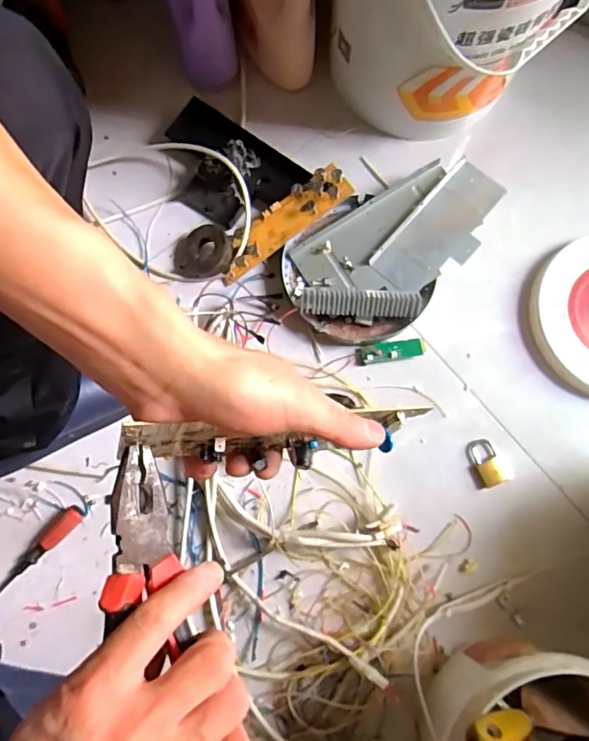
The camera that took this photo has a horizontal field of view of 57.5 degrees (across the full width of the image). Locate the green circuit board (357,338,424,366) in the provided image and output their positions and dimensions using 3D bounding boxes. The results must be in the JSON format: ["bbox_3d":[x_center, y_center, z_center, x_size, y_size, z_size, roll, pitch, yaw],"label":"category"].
[{"bbox_3d":[0.125,-0.024,0.693,0.086,0.004,0.024,-10,78,-3],"label":"green circuit board"}]

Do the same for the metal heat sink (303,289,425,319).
[{"bbox_3d":[0.086,-0.086,0.694,0.151,0.030,0.035,3,78,0],"label":"metal heat sink"}]

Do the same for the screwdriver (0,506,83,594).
[{"bbox_3d":[-0.317,0.230,0.636,0.021,0.018,0.169,42,81,7],"label":"screwdriver"}]

